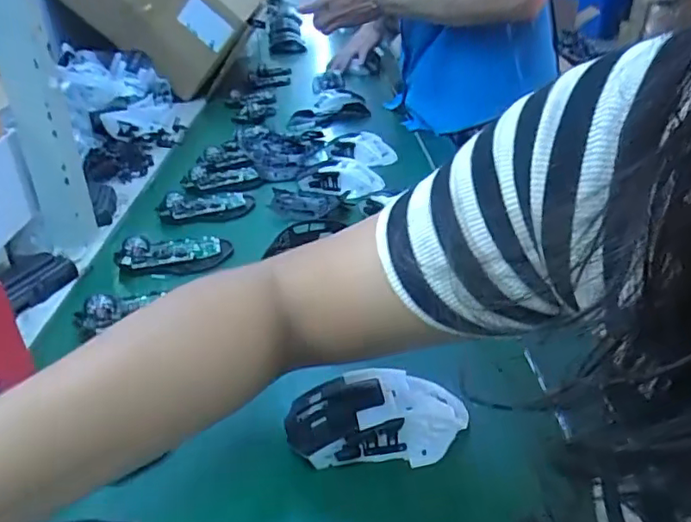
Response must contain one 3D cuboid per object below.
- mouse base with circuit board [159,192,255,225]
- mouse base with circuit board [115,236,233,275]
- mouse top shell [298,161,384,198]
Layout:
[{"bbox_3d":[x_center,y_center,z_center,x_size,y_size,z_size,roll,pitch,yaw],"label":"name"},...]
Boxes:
[{"bbox_3d":[-0.169,-0.072,0.716,0.110,0.022,0.066,-13,30,-20],"label":"mouse base with circuit board"},{"bbox_3d":[-0.179,-0.012,0.609,0.116,0.020,0.064,-8,29,-10],"label":"mouse base with circuit board"},{"bbox_3d":[-0.011,-0.103,0.744,0.115,0.032,0.054,5,29,14],"label":"mouse top shell"}]

